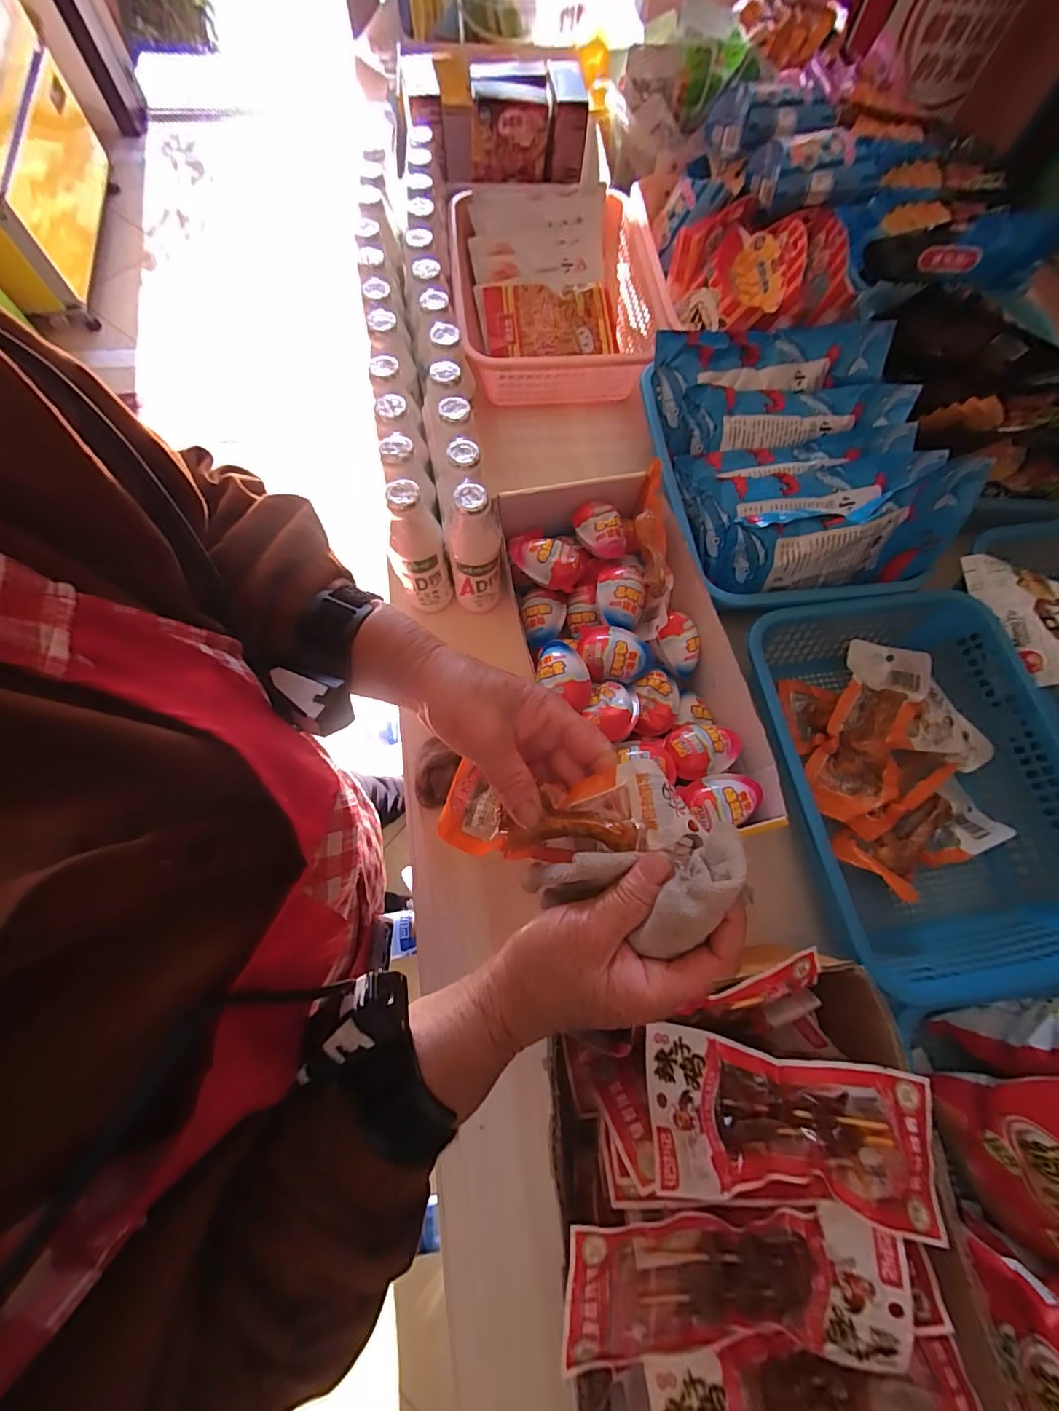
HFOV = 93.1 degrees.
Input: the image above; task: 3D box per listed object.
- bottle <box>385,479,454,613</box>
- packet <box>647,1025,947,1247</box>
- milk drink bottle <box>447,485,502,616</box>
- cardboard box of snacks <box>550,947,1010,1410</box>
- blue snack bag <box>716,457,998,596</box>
[{"bbox_3d":[-0.109,-0.148,0.487,0.052,0.134,0.051,-14,72,-7],"label":"bottle"},{"bbox_3d":[0.163,0.262,0.312,0.183,0.021,0.080,13,60,0],"label":"packet"},{"bbox_3d":[-0.054,-0.148,0.488,0.050,0.134,0.047,0,71,-2],"label":"milk drink bottle"},{"bbox_3d":[0.146,0.372,0.316,0.241,0.110,0.368,-5,71,-4],"label":"cardboard box of snacks"},{"bbox_3d":[0.309,-0.157,0.501,0.243,0.112,0.065,-15,28,-3],"label":"blue snack bag"}]

